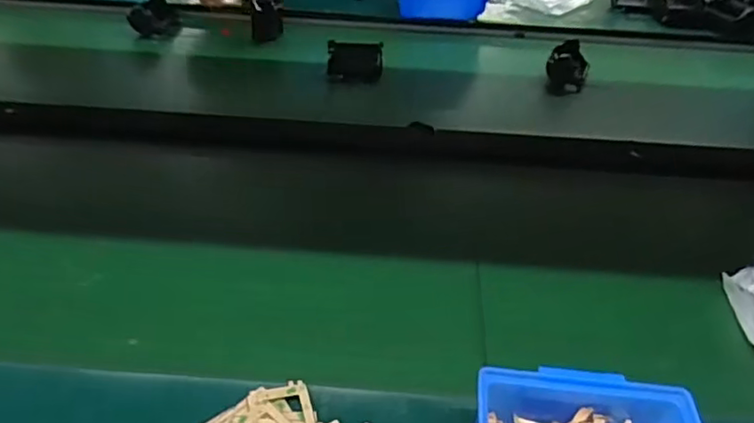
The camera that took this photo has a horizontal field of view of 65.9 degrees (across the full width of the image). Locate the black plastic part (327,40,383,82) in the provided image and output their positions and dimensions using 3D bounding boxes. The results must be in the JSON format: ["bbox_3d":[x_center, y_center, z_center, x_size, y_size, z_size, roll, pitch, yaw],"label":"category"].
[{"bbox_3d":[-0.031,-0.200,0.774,0.074,0.048,0.032,-2,15,-16],"label":"black plastic part"}]

